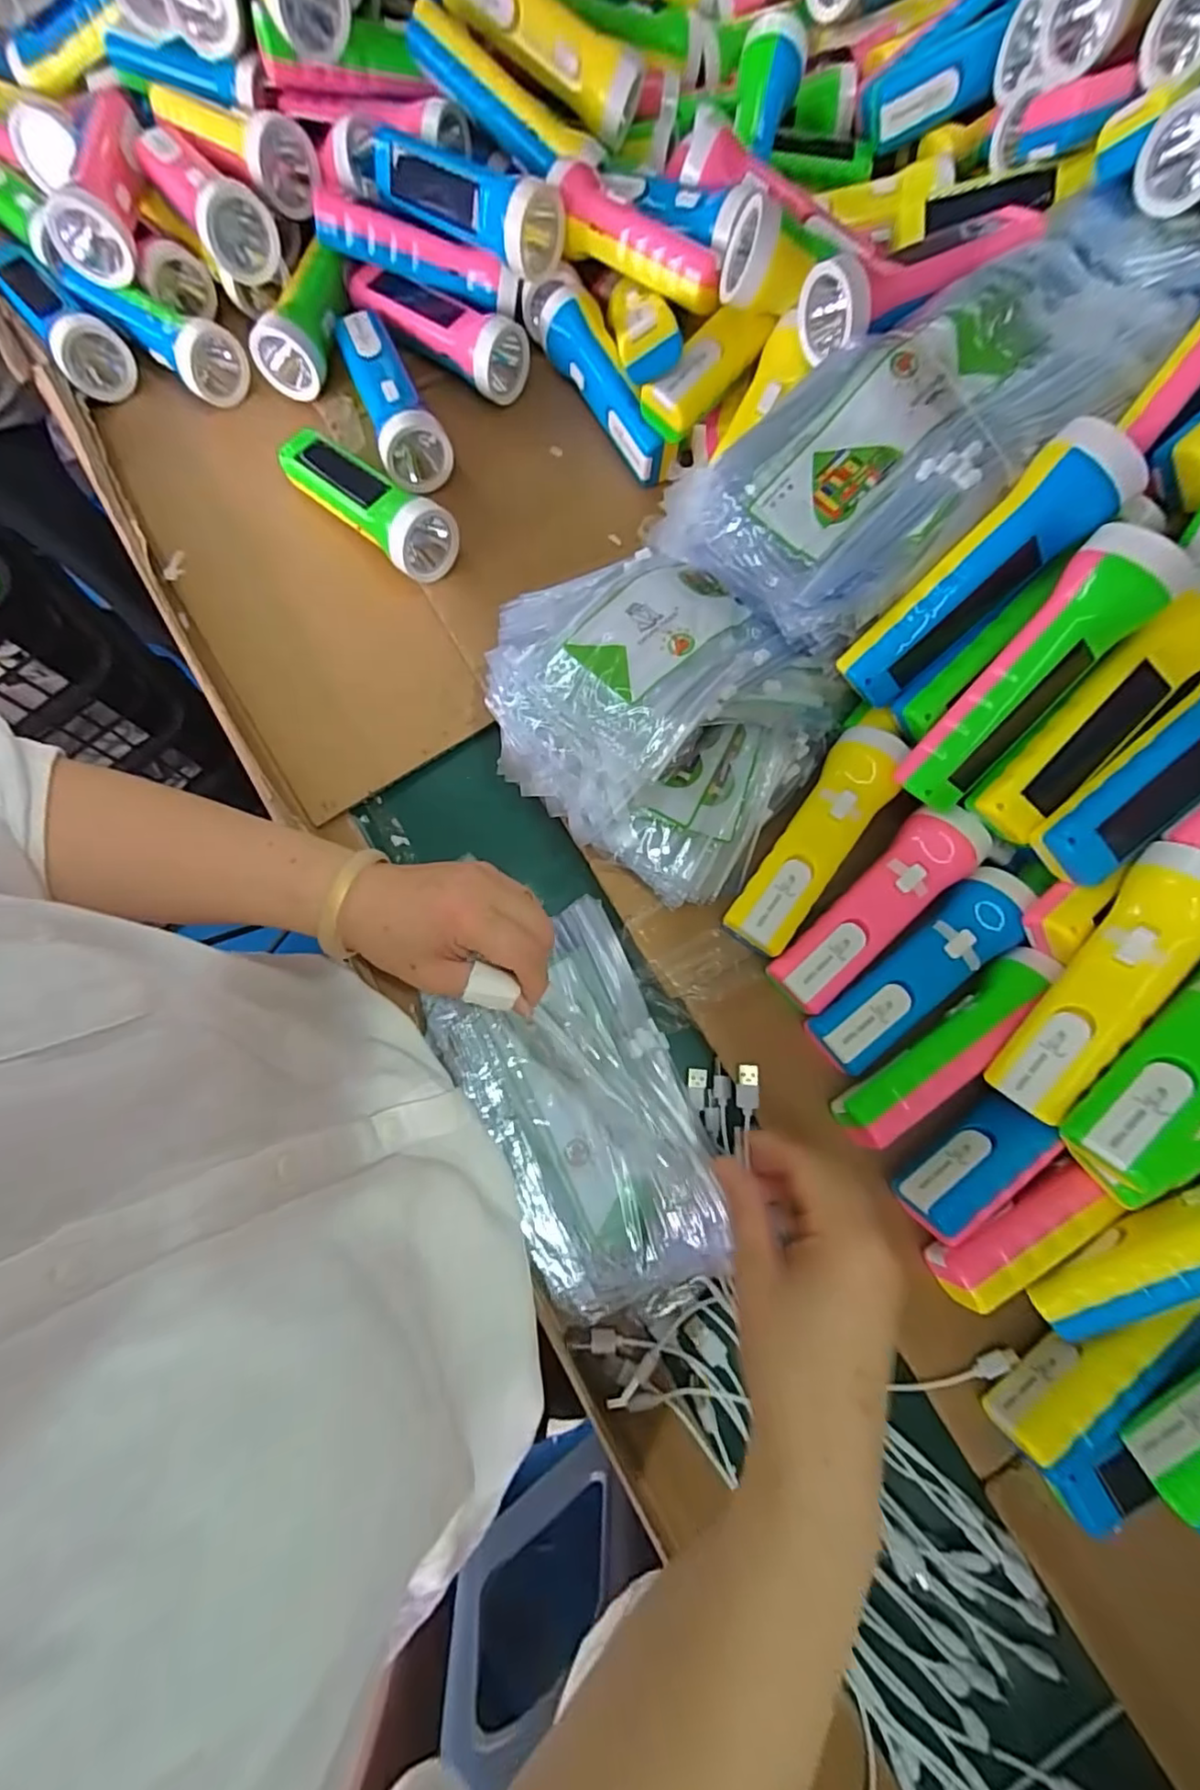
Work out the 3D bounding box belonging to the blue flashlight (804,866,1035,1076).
[{"bbox_3d":[0.207,0.047,0.393,0.163,0.032,0.046,-36,80,-7],"label":"blue flashlight"}]

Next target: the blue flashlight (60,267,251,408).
[{"bbox_3d":[-0.373,-0.479,0.528,0.153,0.050,0.048,33,80,7],"label":"blue flashlight"}]

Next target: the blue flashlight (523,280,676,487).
[{"bbox_3d":[0.002,-0.425,0.500,0.040,0.039,0.191,-31,80,-6],"label":"blue flashlight"}]

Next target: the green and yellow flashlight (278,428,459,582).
[{"bbox_3d":[-0.185,-0.307,0.476,0.175,0.048,0.048,39,81,8],"label":"green and yellow flashlight"}]

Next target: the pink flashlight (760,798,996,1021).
[{"bbox_3d":[0.180,0.008,0.397,0.164,0.040,0.045,-41,81,-8],"label":"pink flashlight"}]

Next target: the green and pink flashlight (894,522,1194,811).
[{"bbox_3d":[0.243,-0.123,0.348,0.047,0.038,0.164,40,116,8],"label":"green and pink flashlight"}]

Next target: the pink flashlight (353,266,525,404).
[{"bbox_3d":[-0.138,-0.478,0.514,0.160,0.048,0.055,33,80,7],"label":"pink flashlight"}]

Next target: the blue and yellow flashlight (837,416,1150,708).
[{"bbox_3d":[0.218,-0.184,0.352,0.166,0.036,0.047,-44,79,27],"label":"blue and yellow flashlight"}]

